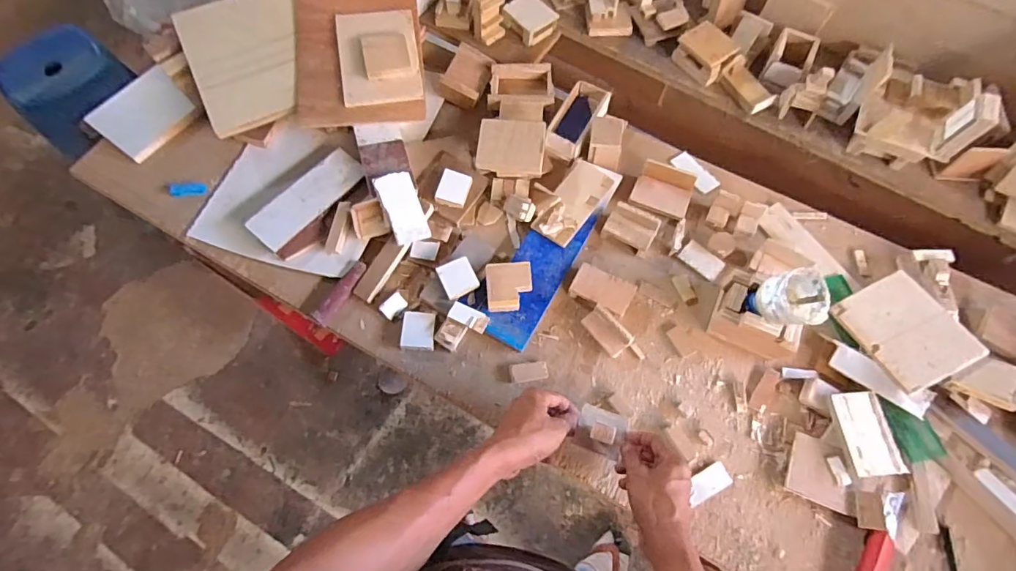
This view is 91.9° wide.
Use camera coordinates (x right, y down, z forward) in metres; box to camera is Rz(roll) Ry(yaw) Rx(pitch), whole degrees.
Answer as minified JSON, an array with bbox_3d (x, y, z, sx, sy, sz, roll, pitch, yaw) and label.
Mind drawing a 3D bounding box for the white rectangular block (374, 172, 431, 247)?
[{"bbox_3d":[-0.156,-0.116,0.729,0.053,0.011,0.107,-18,84,-21],"label":"white rectangular block"}]

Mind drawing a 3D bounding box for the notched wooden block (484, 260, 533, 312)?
[{"bbox_3d":[0.003,0.002,0.697,0.064,0.024,0.069,-5,70,-1],"label":"notched wooden block"}]

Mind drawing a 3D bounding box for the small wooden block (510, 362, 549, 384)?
[{"bbox_3d":[0.029,0.117,0.665,0.051,0.008,0.025,-11,71,-3],"label":"small wooden block"}]

